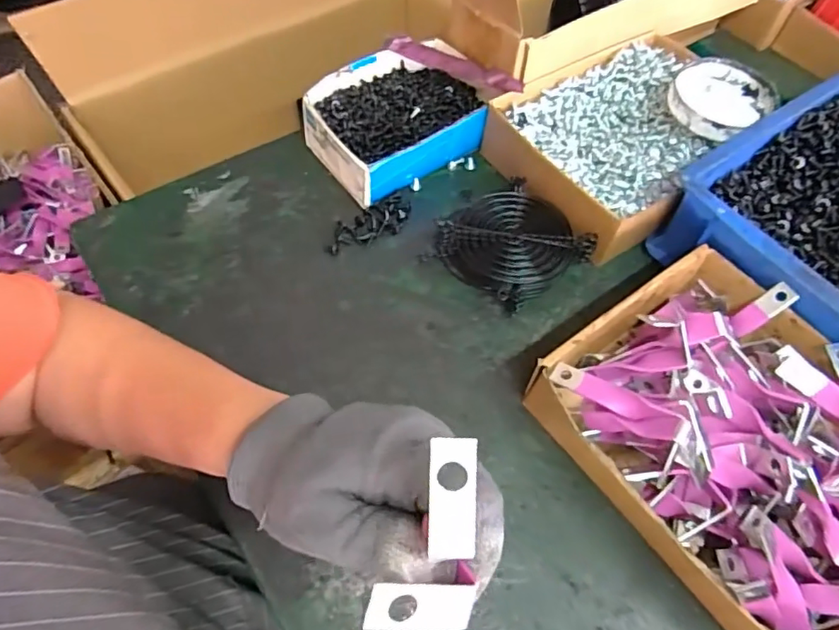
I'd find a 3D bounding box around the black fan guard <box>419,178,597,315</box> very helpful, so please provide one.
[{"bbox_3d":[0.074,-0.056,0.449,0.095,0.031,0.089,-35,67,-21],"label":"black fan guard"}]

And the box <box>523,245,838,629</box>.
[{"bbox_3d":[0.201,0.074,0.347,0.189,0.079,0.209,-32,66,-19],"label":"box"}]

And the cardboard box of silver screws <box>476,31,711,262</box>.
[{"bbox_3d":[0.183,-0.150,0.496,0.223,0.051,0.165,-27,64,-17],"label":"cardboard box of silver screws"}]

